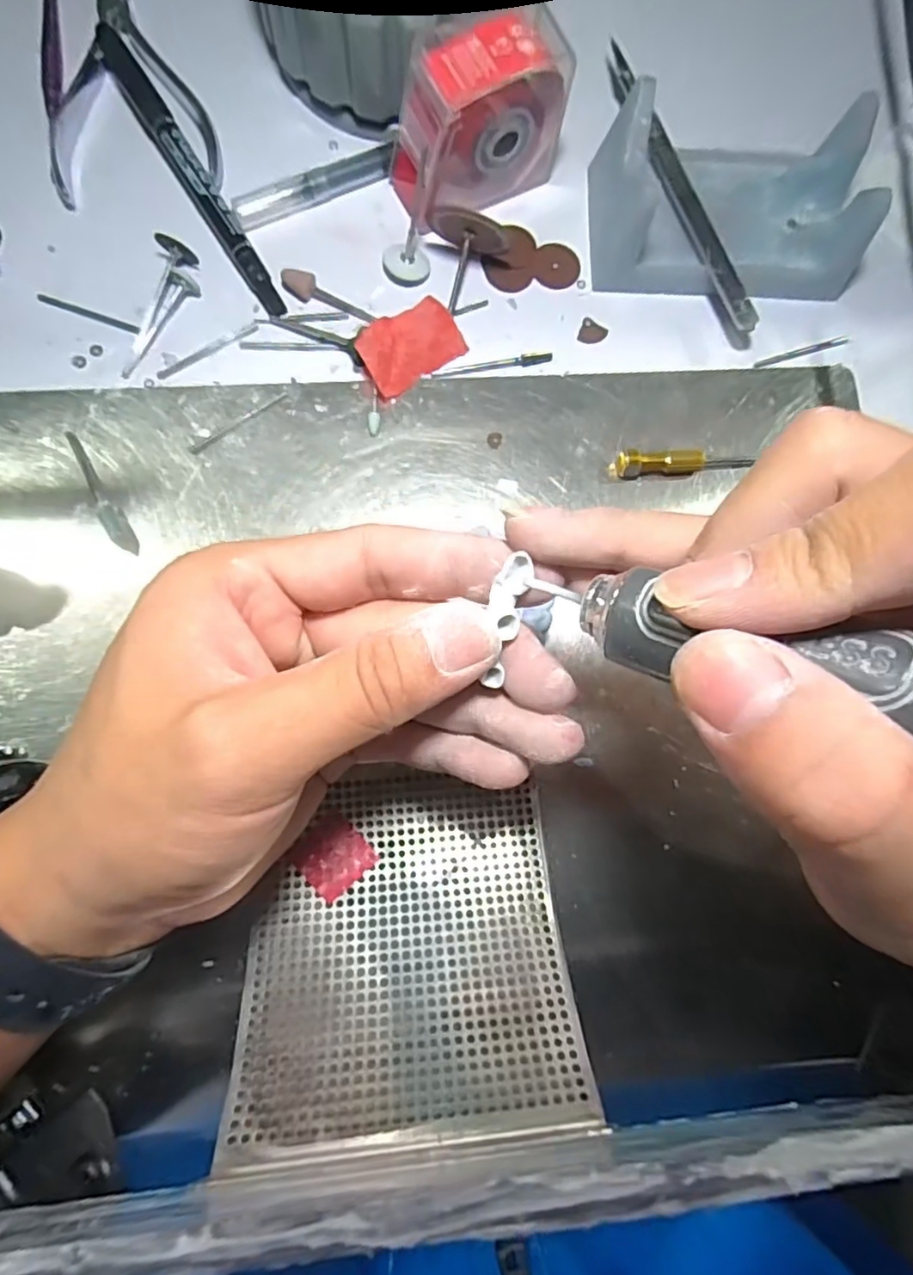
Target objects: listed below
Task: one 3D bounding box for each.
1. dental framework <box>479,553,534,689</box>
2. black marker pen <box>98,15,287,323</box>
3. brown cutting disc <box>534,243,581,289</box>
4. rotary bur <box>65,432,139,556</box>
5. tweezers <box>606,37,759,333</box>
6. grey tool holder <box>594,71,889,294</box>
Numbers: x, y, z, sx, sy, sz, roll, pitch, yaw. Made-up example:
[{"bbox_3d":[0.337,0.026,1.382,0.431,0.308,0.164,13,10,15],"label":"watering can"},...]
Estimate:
[{"bbox_3d":[0.012,-0.005,0.144,0.008,0.006,0.031,11,92,-2],"label":"dental framework"},{"bbox_3d":[-0.108,-0.189,0.246,0.013,0.011,0.135,-31,85,-7],"label":"black marker pen"},{"bbox_3d":[0.043,-0.157,0.258,0.020,0.004,0.020,0,83,-3],"label":"brown cutting disc"},{"bbox_3d":[-0.134,-0.054,0.227,0.008,0.004,0.054,-30,85,-7],"label":"rotary bur"},{"bbox_3d":[0.091,-0.184,0.255,0.012,0.015,0.133,-23,84,-6],"label":"tweezers"},{"bbox_3d":[0.111,-0.177,0.244,0.106,0.039,0.067,-4,82,-4],"label":"grey tool holder"}]

